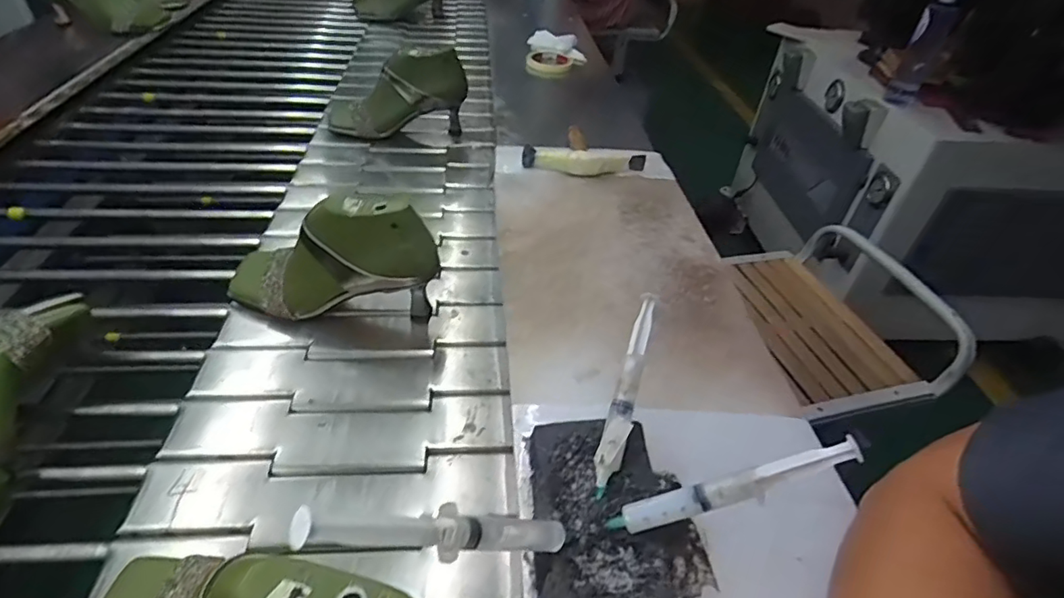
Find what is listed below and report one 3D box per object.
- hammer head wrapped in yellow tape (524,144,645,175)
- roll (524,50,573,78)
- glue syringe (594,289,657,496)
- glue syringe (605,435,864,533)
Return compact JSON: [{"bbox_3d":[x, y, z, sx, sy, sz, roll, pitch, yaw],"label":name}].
[{"bbox_3d":[0.072,-0.189,0.741,0.167,0.029,0.028,3,42,-1],"label":"hammer head wrapped in yellow tape"},{"bbox_3d":[0.036,-0.490,1.124,0.097,0.020,0.094,-2,52,2],"label":"roll"},{"bbox_3d":[0.068,0.063,0.386,0.018,0.012,0.148,14,66,12],"label":"glue syringe"},{"bbox_3d":[0.115,0.113,0.319,0.148,0.013,0.015,-24,39,14],"label":"glue syringe"}]

